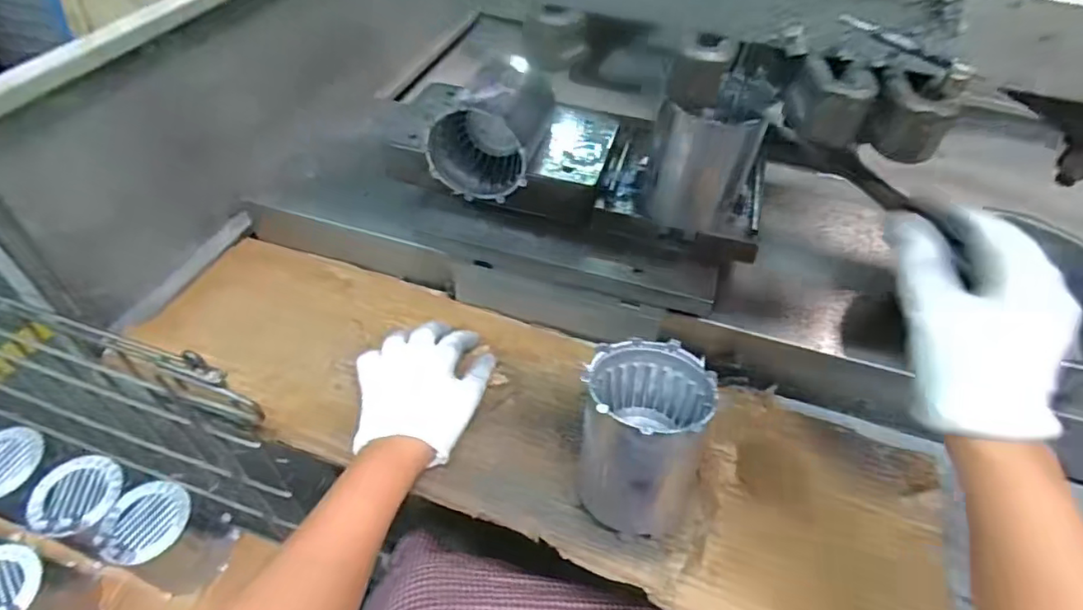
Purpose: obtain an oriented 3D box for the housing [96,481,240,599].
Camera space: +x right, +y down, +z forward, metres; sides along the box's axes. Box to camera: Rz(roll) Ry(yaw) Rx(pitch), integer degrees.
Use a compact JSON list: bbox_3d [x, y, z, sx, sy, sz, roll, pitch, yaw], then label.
[{"bbox_3d":[-0.418,0.274,0.649,0.092,0.141,0.086,19,50,13],"label":"housing"}]

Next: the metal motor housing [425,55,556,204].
[{"bbox_3d":[-0.047,-0.160,0.542,0.091,0.113,0.094,14,49,8],"label":"metal motor housing"}]

